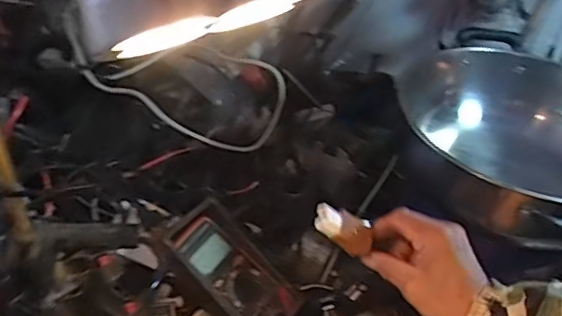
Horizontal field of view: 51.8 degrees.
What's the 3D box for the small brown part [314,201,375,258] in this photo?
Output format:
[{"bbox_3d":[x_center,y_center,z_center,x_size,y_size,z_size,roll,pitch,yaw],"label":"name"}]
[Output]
[{"bbox_3d":[0.057,0.065,0.536,0.069,0.026,0.023,31,31,-27],"label":"small brown part"}]

